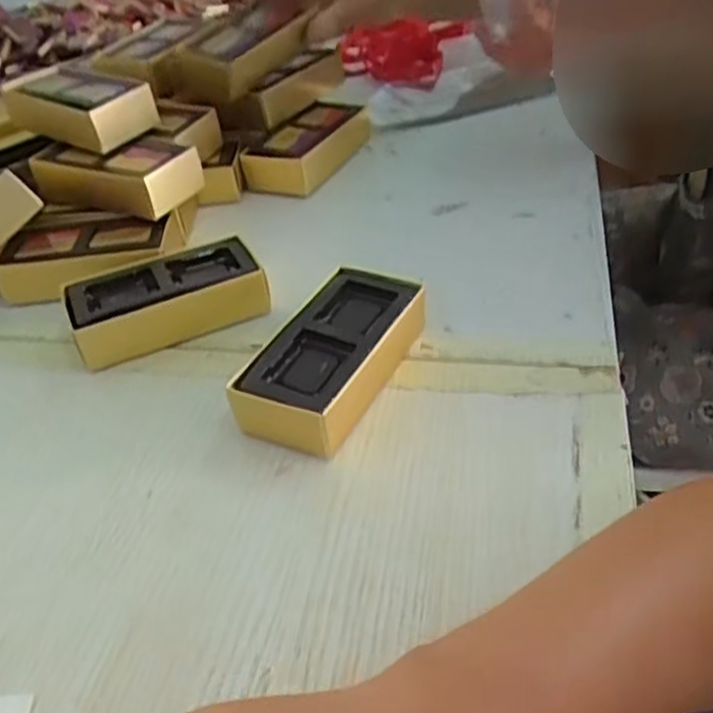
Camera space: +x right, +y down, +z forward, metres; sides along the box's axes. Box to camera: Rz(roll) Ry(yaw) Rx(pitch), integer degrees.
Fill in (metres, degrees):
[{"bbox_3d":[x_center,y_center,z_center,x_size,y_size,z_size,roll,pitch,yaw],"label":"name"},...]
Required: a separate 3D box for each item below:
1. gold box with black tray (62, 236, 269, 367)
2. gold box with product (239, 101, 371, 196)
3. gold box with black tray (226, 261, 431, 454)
[{"bbox_3d":[-0.116,-0.035,0.458,0.112,0.035,0.062,-20,41,-15],"label":"gold box with black tray"},{"bbox_3d":[-0.040,-0.180,0.621,0.064,0.032,0.119,14,44,24],"label":"gold box with product"},{"bbox_3d":[-0.011,-0.001,0.397,0.062,0.034,0.117,12,43,22],"label":"gold box with black tray"}]

